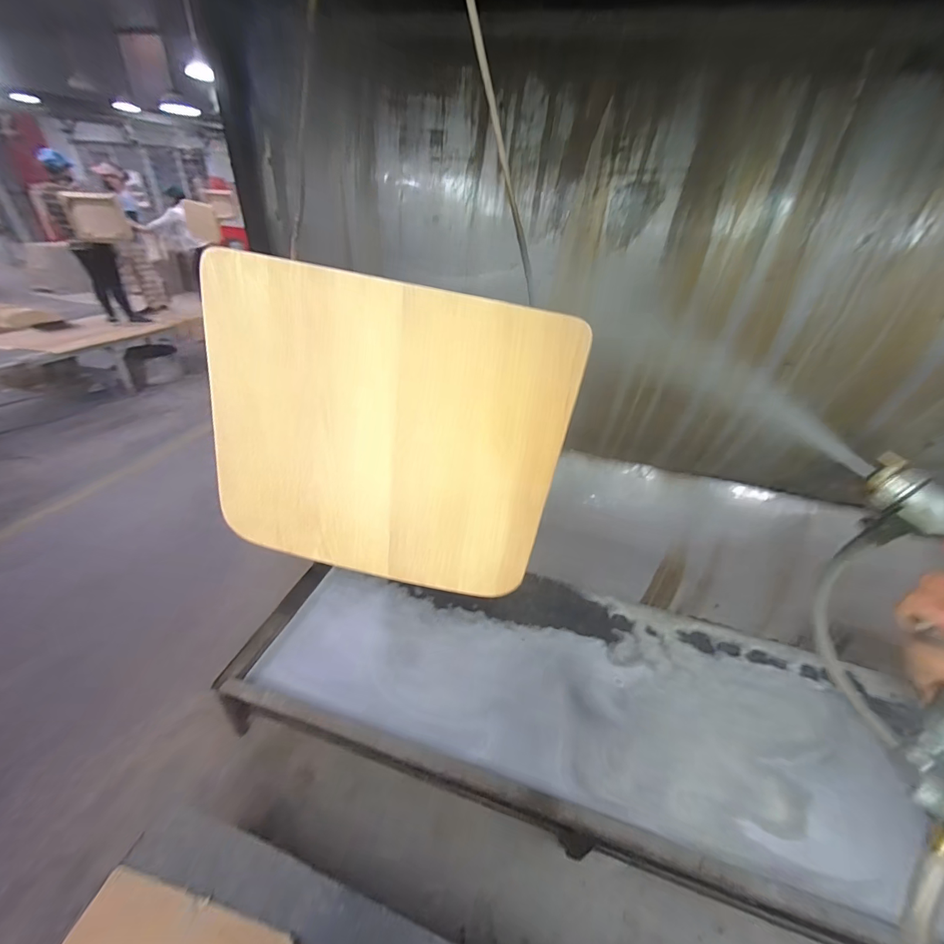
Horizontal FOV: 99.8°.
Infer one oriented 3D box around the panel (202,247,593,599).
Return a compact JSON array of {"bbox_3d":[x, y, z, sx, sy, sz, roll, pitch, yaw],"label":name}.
[{"bbox_3d":[-0.117,-0.030,0.510,0.426,0.388,0.023,14,24,5],"label":"panel"}]

